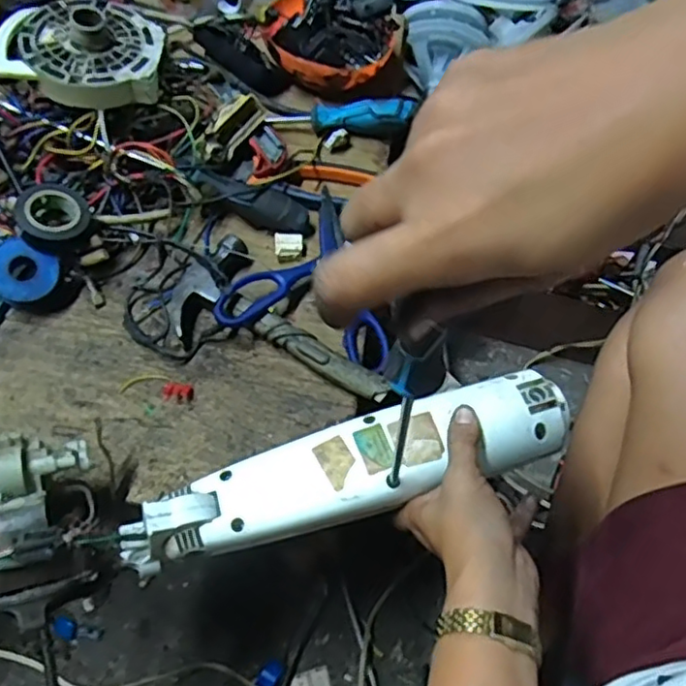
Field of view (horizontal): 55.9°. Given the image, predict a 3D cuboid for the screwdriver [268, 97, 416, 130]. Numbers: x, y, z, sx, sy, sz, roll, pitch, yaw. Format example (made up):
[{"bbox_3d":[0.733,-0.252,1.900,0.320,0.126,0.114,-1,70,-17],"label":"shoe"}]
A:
[{"bbox_3d":[-0.002,-0.241,0.681,0.150,0.035,0.026,4,58,-1],"label":"screwdriver"}]

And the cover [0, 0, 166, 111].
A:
[{"bbox_3d":[-0.242,-0.274,0.597,0.146,0.052,0.114,2,59,-3],"label":"cover"}]

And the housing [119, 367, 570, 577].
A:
[{"bbox_3d":[0.001,0.089,0.449,0.313,0.047,0.064,-18,61,-6],"label":"housing"}]

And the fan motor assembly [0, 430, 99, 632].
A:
[{"bbox_3d":[-0.208,0.121,0.424,0.096,0.081,0.114,23,60,10],"label":"fan motor assembly"}]

